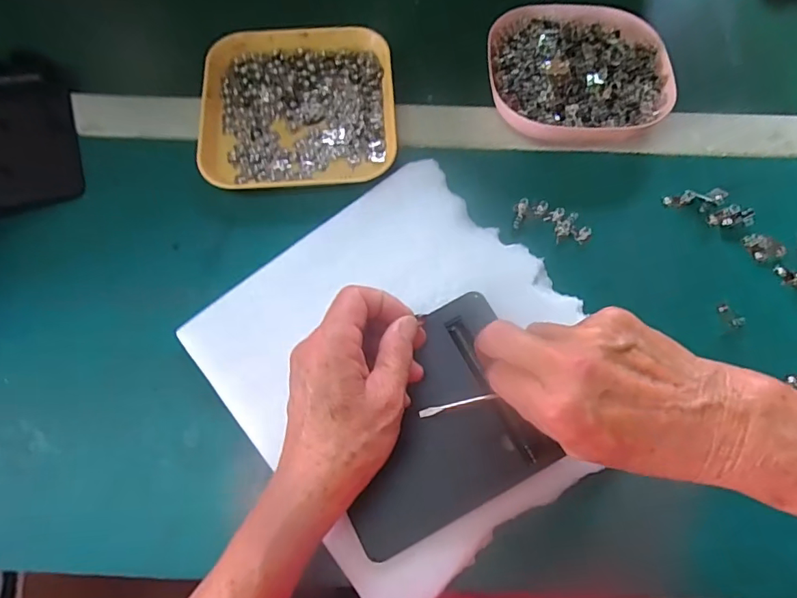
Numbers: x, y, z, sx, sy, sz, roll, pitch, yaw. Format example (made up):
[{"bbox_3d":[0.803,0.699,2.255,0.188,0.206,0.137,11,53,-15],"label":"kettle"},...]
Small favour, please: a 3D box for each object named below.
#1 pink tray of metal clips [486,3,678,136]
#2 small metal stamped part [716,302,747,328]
[{"bbox_3d":[0.140,-0.181,0.397,0.135,0.031,0.128,0,74,1],"label":"pink tray of metal clips"},{"bbox_3d":[0.224,0.012,0.344,0.011,0.004,0.020,-42,77,-11],"label":"small metal stamped part"}]

